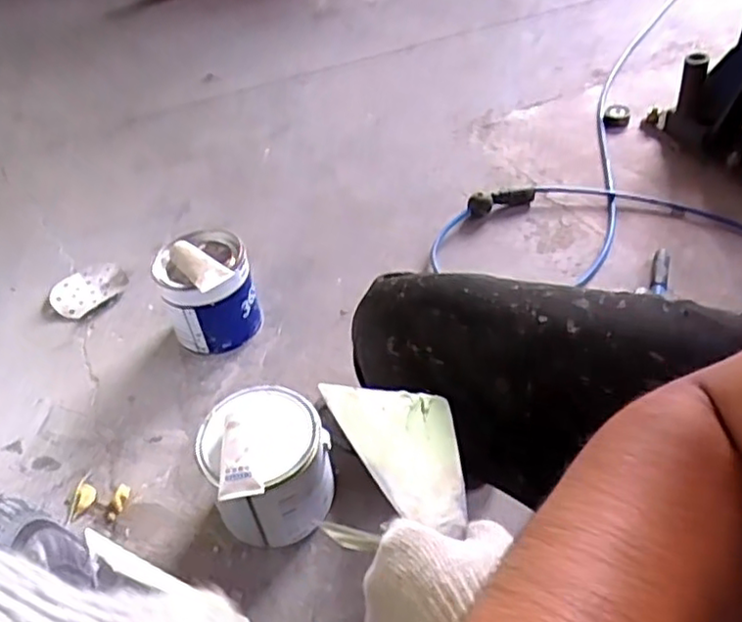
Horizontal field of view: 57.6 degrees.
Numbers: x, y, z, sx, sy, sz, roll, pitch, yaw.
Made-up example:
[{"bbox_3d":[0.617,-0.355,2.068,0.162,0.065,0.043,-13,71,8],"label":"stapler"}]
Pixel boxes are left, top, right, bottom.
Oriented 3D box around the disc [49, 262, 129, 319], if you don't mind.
[{"bbox_3d":[-0.541,-0.045,1.285,0.123,0.007,0.136,26,52,29],"label":"disc"}]

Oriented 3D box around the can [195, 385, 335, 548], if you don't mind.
[{"bbox_3d":[-0.129,0.203,0.852,0.141,0.154,0.146,-3,44,3],"label":"can"}]

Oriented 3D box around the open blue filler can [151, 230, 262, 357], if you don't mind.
[{"bbox_3d":[-0.269,-0.034,1.118,0.148,0.162,0.157,-3,44,3],"label":"open blue filler can"}]

